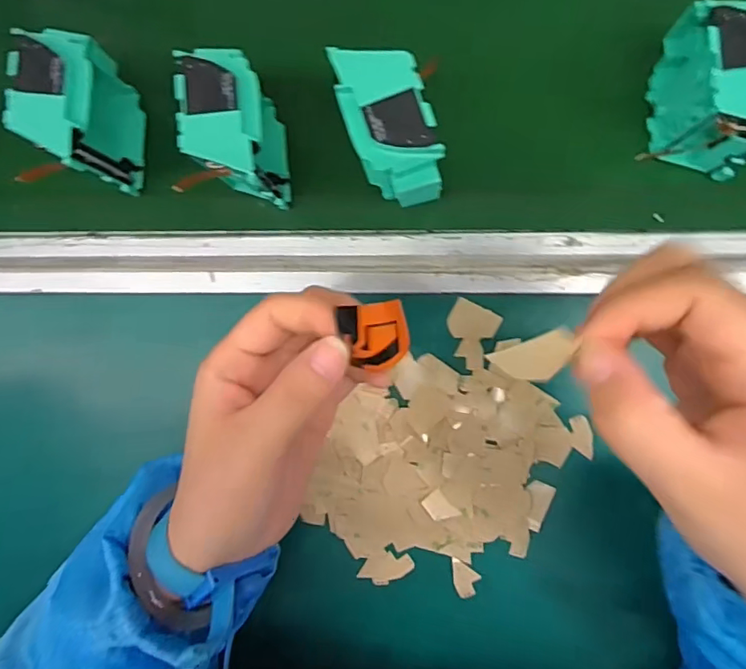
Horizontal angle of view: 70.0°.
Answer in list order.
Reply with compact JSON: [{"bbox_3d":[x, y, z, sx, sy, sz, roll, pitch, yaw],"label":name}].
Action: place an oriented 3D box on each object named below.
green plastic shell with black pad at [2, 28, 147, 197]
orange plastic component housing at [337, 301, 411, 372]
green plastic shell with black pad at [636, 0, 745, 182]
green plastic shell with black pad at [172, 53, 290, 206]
[{"bbox_3d":[-0.177,-0.129,0.330,0.045,0.089,0.088,3,91,5],"label":"green plastic shell with black pad"},{"bbox_3d":[0.001,0.001,0.194,0.023,0.004,0.026,-10,116,-1],"label":"orange plastic component housing"},{"bbox_3d":[0.184,-0.131,0.293,0.048,0.079,0.081,-5,90,5],"label":"green plastic shell with black pad"},{"bbox_3d":[-0.079,-0.116,0.314,0.042,0.071,0.081,-3,90,5],"label":"green plastic shell with black pad"}]

